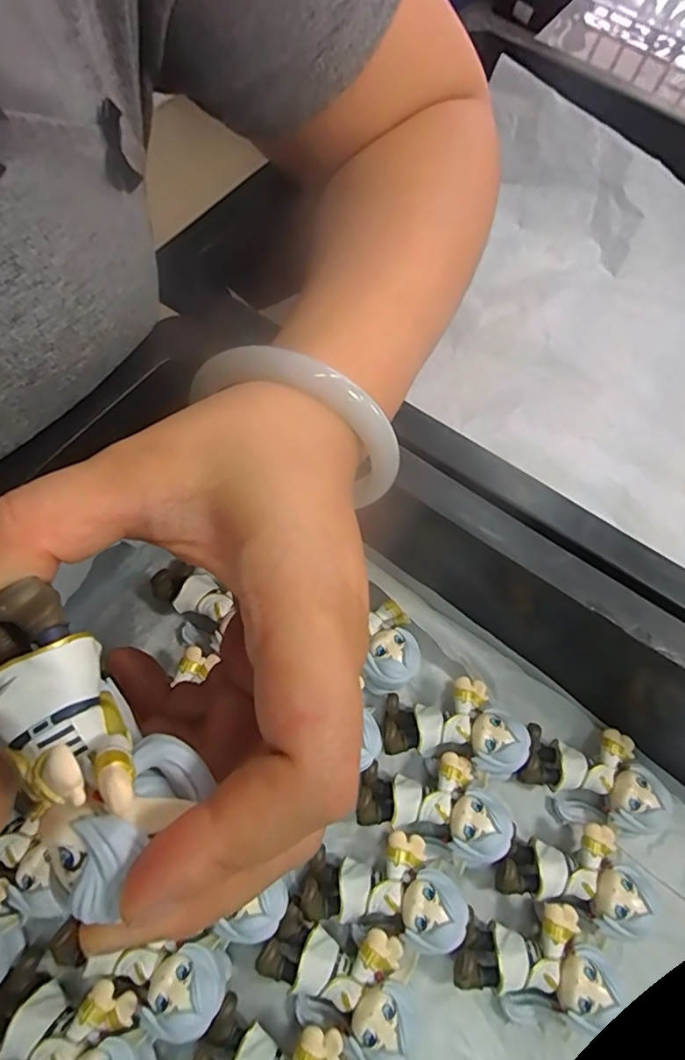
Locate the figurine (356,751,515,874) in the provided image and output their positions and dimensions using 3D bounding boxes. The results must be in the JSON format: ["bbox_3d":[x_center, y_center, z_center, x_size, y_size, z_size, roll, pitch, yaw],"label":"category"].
[{"bbox_3d":[0.039,0.114,0.224,0.060,0.020,0.039,24,66,5],"label":"figurine"}]

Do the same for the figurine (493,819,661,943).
[{"bbox_3d":[0.094,0.138,0.219,0.059,0.021,0.035,20,66,3],"label":"figurine"}]

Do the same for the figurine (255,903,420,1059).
[{"bbox_3d":[-0.001,0.165,0.197,0.058,0.022,0.038,25,66,6],"label":"figurine"}]

